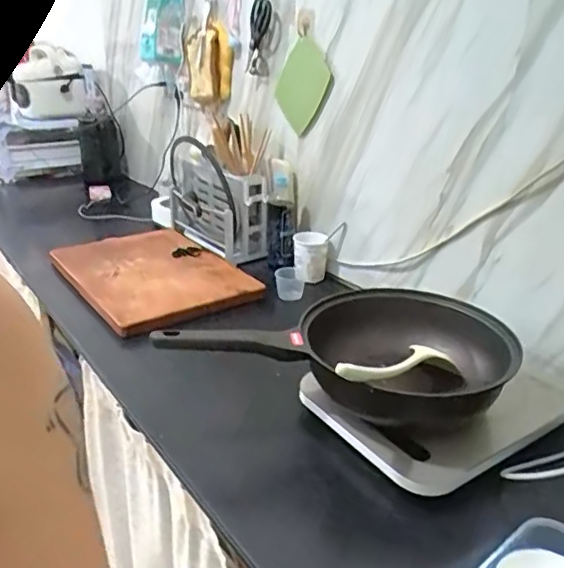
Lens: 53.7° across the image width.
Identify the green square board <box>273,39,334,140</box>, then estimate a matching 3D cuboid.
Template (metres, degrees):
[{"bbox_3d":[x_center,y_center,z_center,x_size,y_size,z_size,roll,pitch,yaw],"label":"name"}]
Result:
[{"bbox_3d":[0.047,-0.434,1.235,0.017,0.178,0.143,-21,63,-37],"label":"green square board"}]

